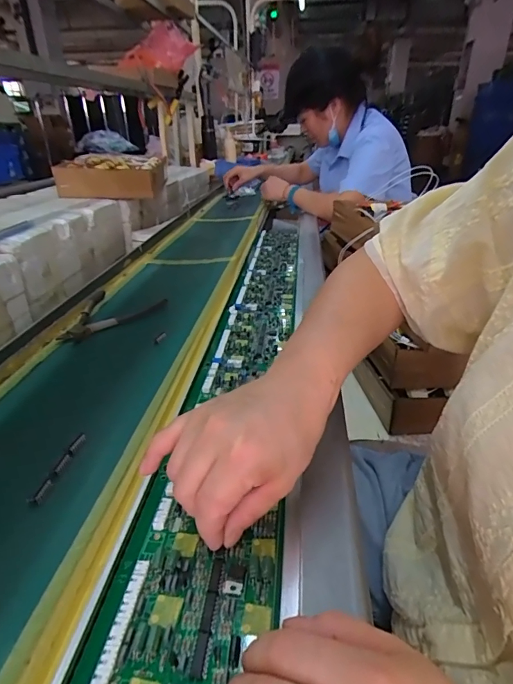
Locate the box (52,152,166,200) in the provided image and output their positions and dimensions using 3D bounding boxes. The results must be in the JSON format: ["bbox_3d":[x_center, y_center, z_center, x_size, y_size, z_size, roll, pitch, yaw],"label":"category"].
[{"bbox_3d":[-0.391,-0.465,1.148,0.235,0.087,0.285,0,27,-2],"label":"box"}]

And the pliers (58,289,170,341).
[{"bbox_3d":[-0.187,-0.040,0.561,0.108,0.013,0.144,1,27,1],"label":"pliers"}]

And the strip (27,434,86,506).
[{"bbox_3d":[-0.148,0.094,0.310,0.007,0.008,0.068,3,28,9],"label":"strip"}]

